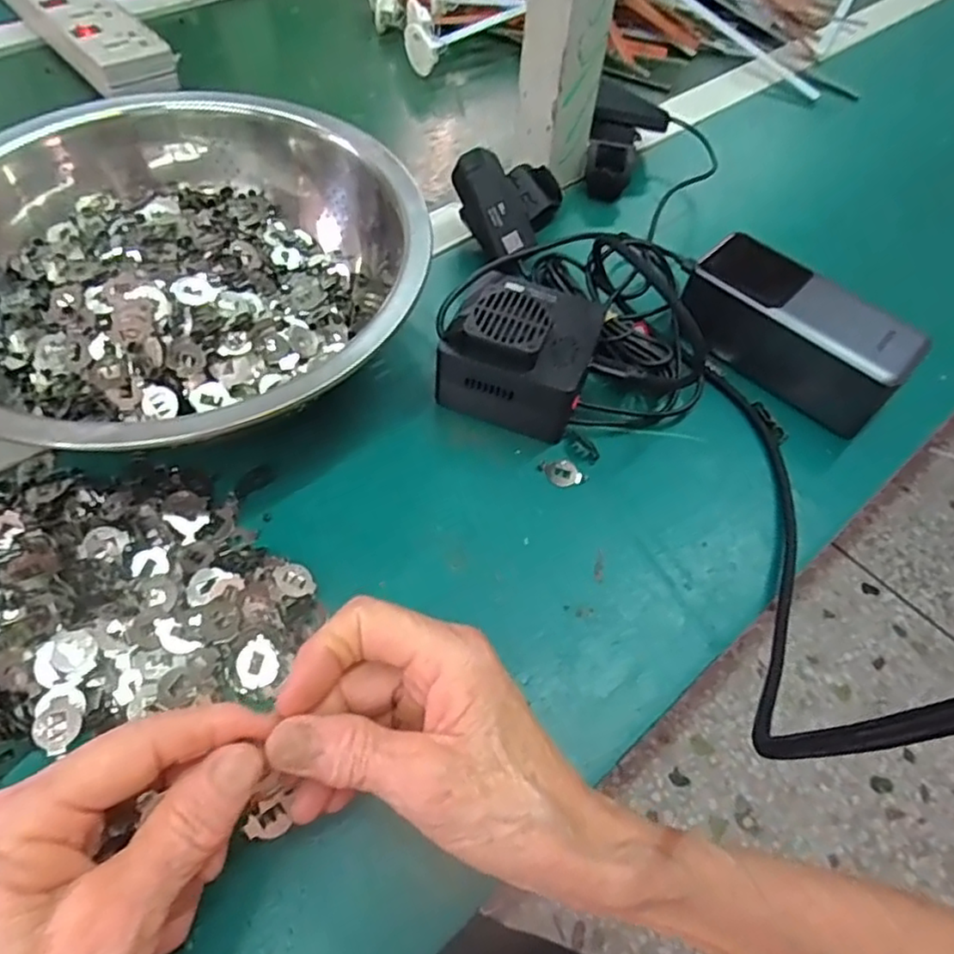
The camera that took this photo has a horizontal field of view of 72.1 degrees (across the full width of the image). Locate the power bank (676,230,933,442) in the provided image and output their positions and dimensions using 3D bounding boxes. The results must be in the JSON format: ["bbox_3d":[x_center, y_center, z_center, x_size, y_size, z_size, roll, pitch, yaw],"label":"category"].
[{"bbox_3d":[0.185,-0.085,0.385,0.123,0.050,0.050,40,63,21],"label":"power bank"}]

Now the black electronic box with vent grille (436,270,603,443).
[{"bbox_3d":[0.027,-0.071,0.365,0.075,0.060,0.073,20,57,10],"label":"black electronic box with vent grille"}]

